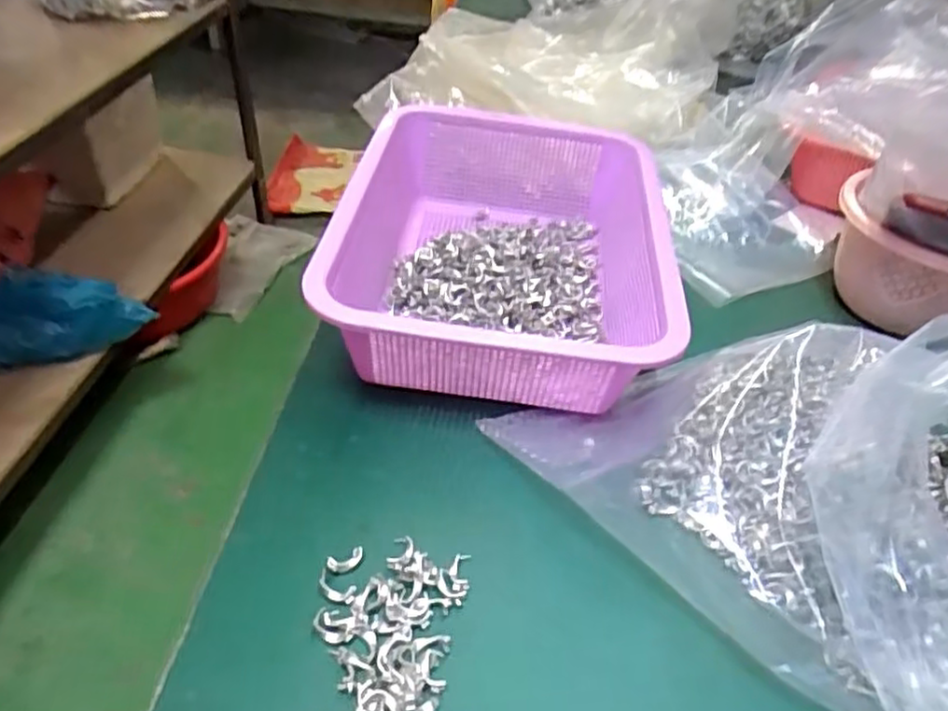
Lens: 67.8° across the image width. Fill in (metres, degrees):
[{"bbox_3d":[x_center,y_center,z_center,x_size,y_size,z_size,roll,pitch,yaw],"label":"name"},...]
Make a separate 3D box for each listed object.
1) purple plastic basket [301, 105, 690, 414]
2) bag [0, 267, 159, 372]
[{"bbox_3d":[0.015,-0.078,0.513,0.226,0.083,0.298,8,41,1],"label":"purple plastic basket"},{"bbox_3d":[-0.681,-0.055,1.144,0.279,0.115,0.127,-1,42,-6],"label":"bag"}]

